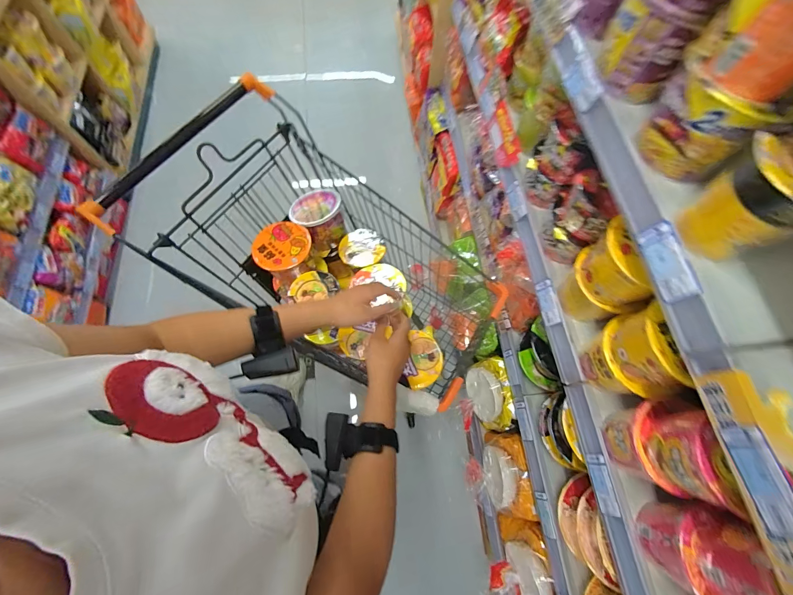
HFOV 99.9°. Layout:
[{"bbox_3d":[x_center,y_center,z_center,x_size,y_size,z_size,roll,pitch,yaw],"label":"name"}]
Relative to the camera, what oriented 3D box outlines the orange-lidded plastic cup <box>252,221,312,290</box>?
[{"bbox_3d":[-0.275,-0.107,0.831,0.128,0.113,0.130,1,69,-2],"label":"orange-lidded plastic cup"}]

